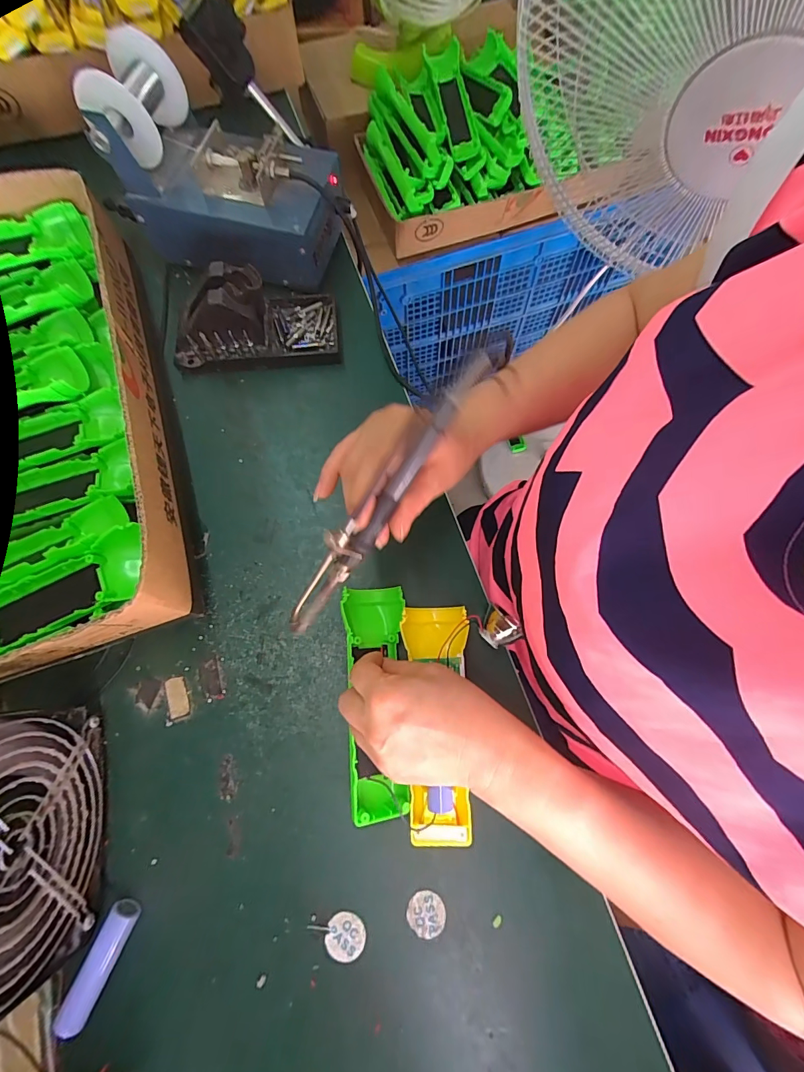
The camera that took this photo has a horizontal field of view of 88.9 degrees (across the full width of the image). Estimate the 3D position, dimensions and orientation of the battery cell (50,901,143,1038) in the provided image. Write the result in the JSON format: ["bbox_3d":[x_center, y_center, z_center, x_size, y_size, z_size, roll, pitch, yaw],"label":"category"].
[{"bbox_3d":[-0.198,0.279,0.267,0.019,0.018,0.066,22,74,6],"label":"battery cell"}]

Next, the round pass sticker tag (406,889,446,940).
[{"bbox_3d":[0.018,0.263,0.285,0.026,0.004,0.025,0,73,0],"label":"round pass sticker tag"}]

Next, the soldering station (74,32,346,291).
[{"bbox_3d":[-0.170,-0.345,0.389,0.206,0.124,0.118,14,73,4],"label":"soldering station"}]

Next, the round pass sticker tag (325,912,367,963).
[{"bbox_3d":[-0.038,0.275,0.280,0.026,0.004,0.025,0,73,0],"label":"round pass sticker tag"}]

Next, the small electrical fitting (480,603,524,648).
[{"bbox_3d":[0.075,0.073,0.319,0.031,0.019,0.023,42,77,11],"label":"small electrical fitting"}]

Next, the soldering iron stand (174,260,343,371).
[{"bbox_3d":[-0.142,-0.211,0.390,0.151,0.075,0.076,-4,73,-2],"label":"soldering iron stand"}]

